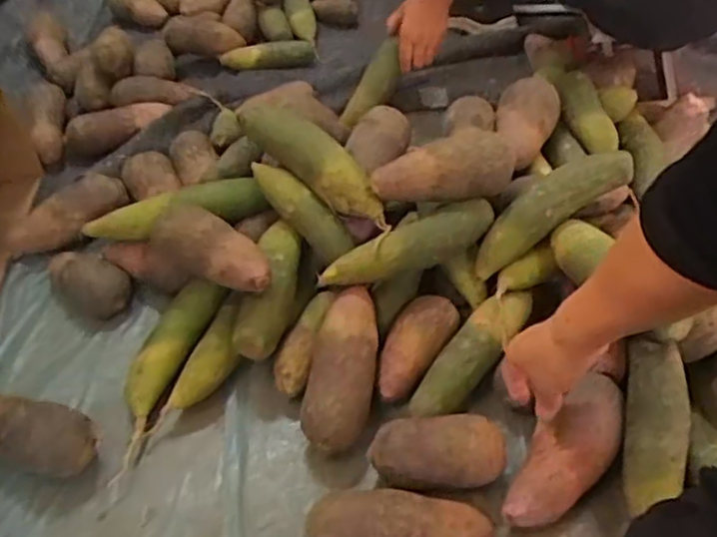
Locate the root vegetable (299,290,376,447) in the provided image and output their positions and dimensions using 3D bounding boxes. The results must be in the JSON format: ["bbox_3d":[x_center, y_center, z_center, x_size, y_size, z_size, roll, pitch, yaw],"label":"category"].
[{"bbox_3d":[-0.016,0.095,0.701,0.069,0.061,0.180,6,61,8],"label":"root vegetable"}]

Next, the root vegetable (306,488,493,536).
[{"bbox_3d":[0.038,0.242,0.603,0.166,0.080,0.069,2,46,4],"label":"root vegetable"}]

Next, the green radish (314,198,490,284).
[{"bbox_3d":[0.053,-0.028,0.748,0.208,0.046,0.053,-22,47,3],"label":"green radish"}]

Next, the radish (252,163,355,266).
[{"bbox_3d":[-0.074,-0.073,0.811,0.164,0.047,0.044,46,59,4],"label":"radish"}]

